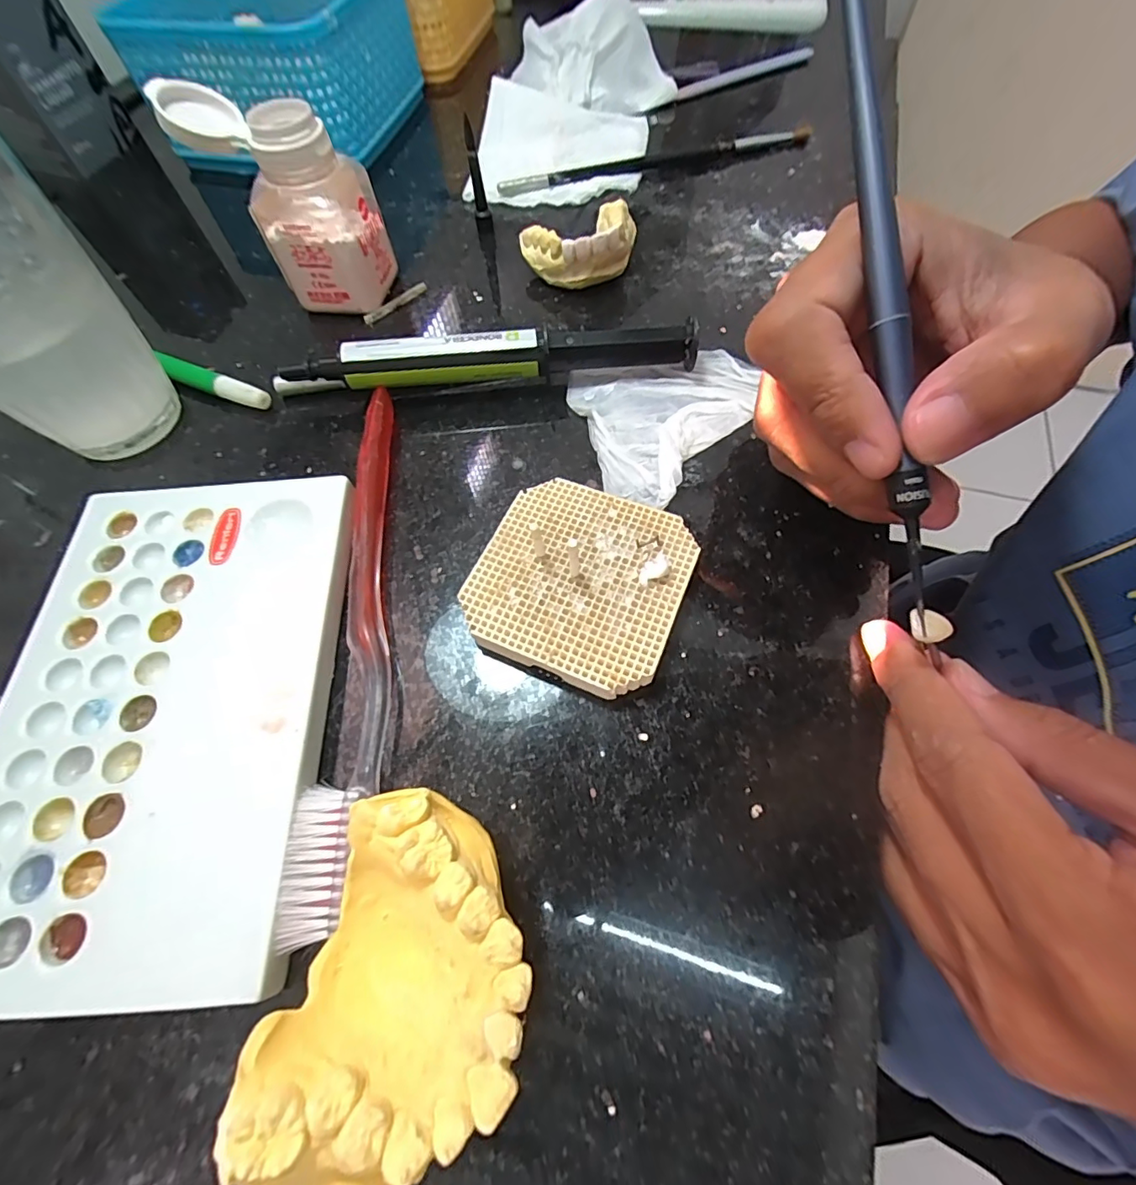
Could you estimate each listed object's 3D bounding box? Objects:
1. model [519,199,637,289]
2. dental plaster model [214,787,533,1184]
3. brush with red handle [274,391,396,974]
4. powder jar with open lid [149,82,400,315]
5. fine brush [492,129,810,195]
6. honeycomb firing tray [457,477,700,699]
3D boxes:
[{"bbox_3d":[0.008,-0.163,0.244,0.052,0.026,0.034,-21,63,-9],"label":"model"},{"bbox_3d":[-0.032,0.081,0.112,0.050,0.036,0.066,11,63,7],"label":"dental plaster model"},{"bbox_3d":[-0.064,0.005,0.166,0.018,0.011,0.178,-3,62,1],"label":"brush with red handle"},{"bbox_3d":[-0.120,-0.164,0.221,0.067,0.072,0.036,1,62,3],"label":"powder jar with open lid"},{"bbox_3d":[0.052,-0.246,0.294,0.185,0.008,0.010,-17,63,-8],"label":"fine brush"},{"bbox_3d":[0.004,-0.004,0.169,0.064,0.011,0.066,21,64,11],"label":"honeycomb firing tray"}]

